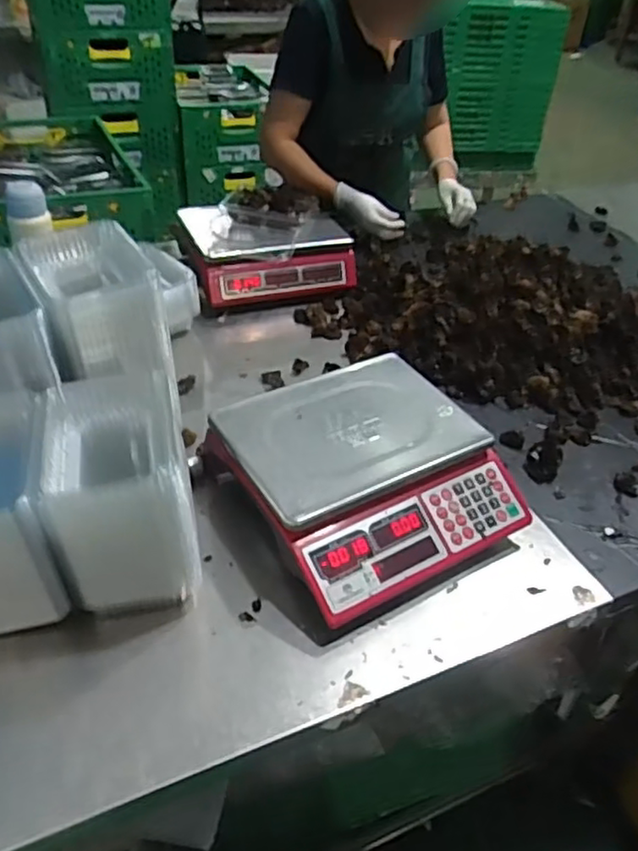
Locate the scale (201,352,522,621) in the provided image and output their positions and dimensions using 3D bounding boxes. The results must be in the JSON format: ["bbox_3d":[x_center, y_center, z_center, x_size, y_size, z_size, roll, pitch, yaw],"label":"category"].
[{"bbox_3d":[0.056,0.060,0.837,0.300,0.113,0.308,-20,45,-25],"label":"scale"}]

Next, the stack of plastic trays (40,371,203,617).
[{"bbox_3d":[-0.212,0.081,0.732,0.135,0.204,0.180,-5,40,-10],"label":"stack of plastic trays"}]

